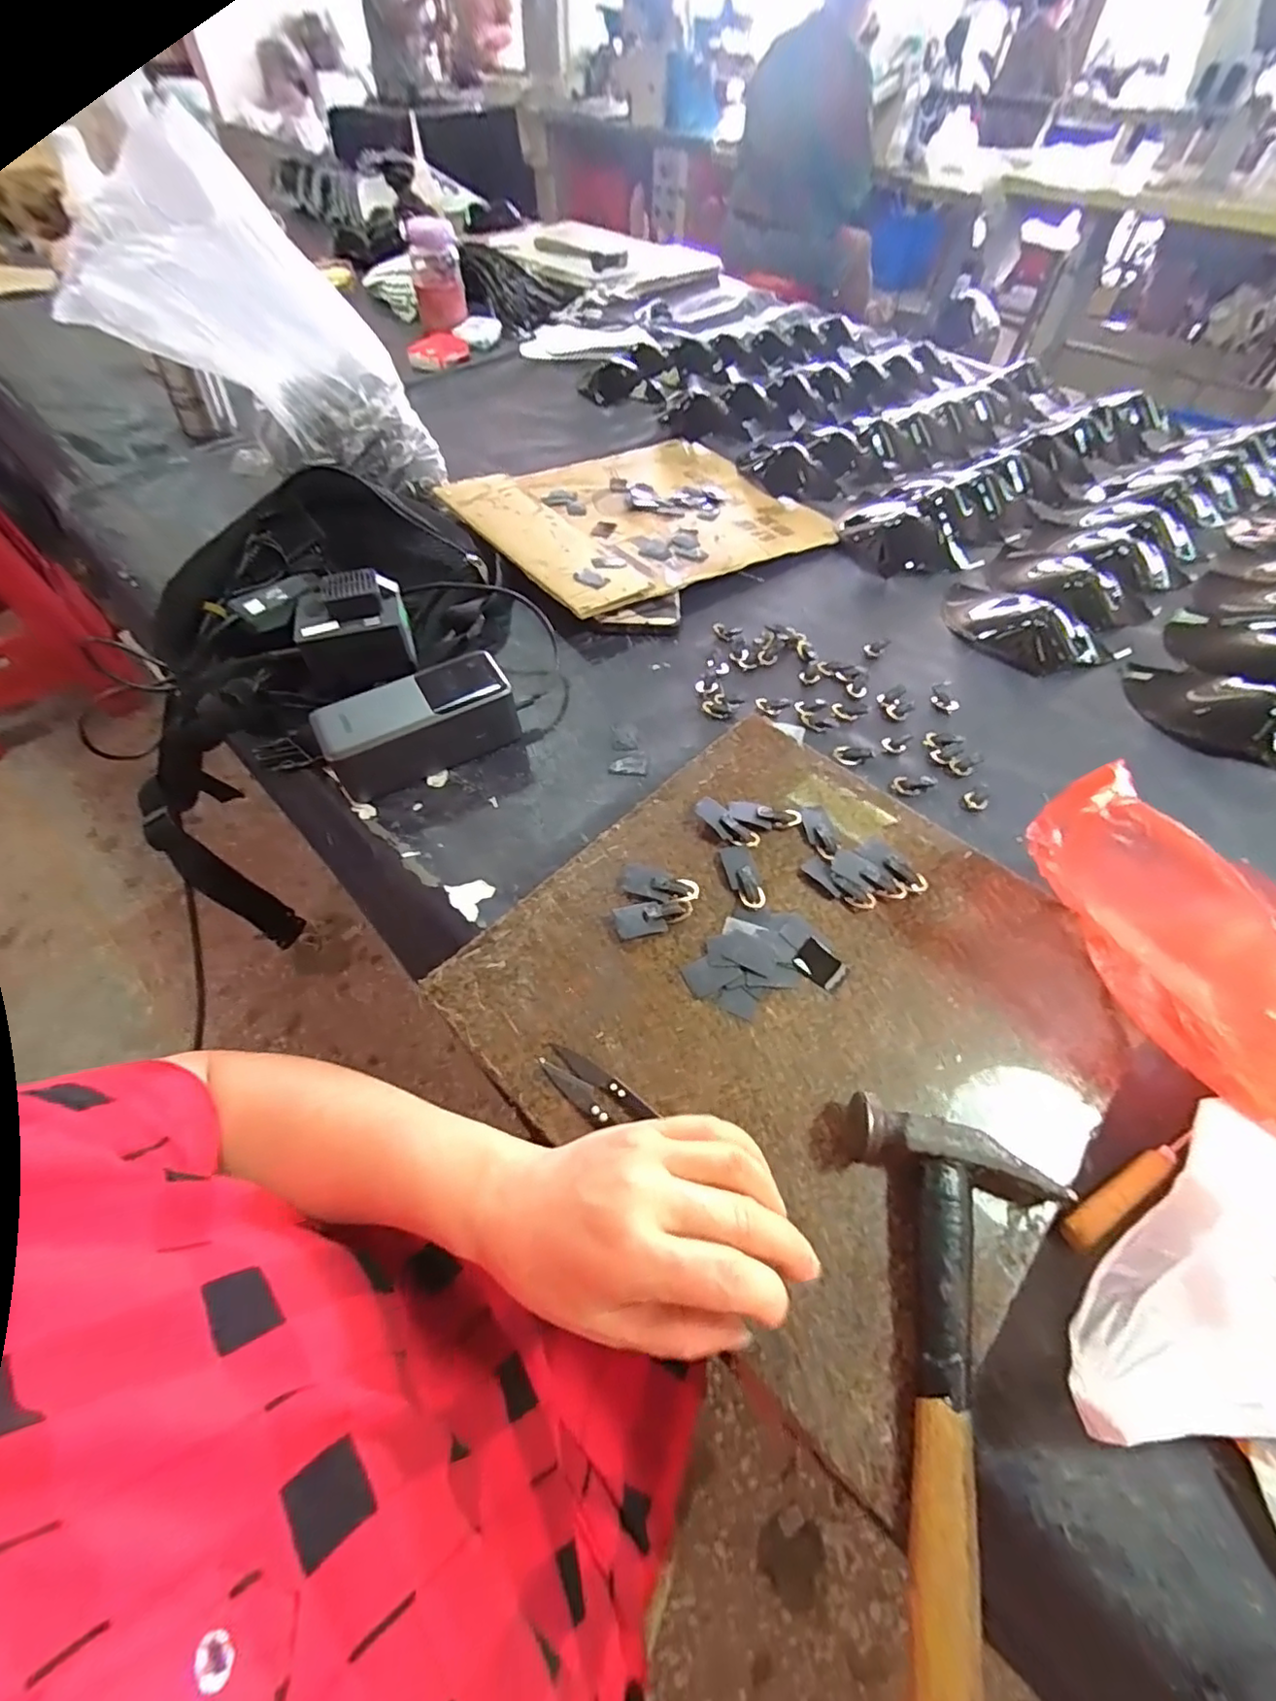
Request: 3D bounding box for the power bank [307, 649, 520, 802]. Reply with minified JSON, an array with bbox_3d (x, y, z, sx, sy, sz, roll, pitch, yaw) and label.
[{"bbox_3d":[-0.153,-0.088,0.432,0.129,0.051,0.057,-24,58,-17],"label":"power bank"}]

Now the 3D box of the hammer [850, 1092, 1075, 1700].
[{"bbox_3d":[0.123,0.220,0.216,0.083,0.025,0.232,8,54,5],"label":"hammer"}]

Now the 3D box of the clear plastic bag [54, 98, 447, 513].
[{"bbox_3d":[-0.295,-0.423,0.531,0.147,0.278,0.090,-41,56,19],"label":"clear plastic bag"}]

